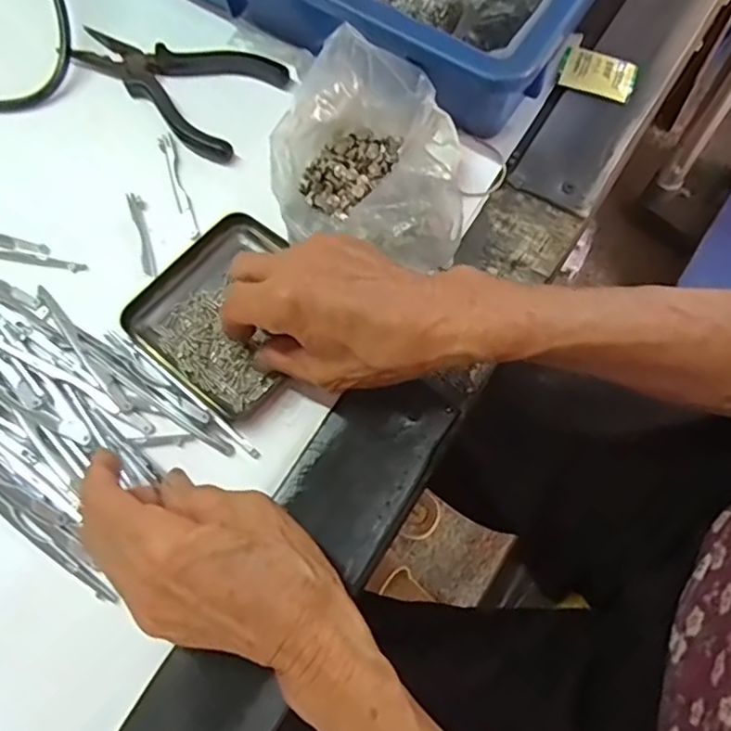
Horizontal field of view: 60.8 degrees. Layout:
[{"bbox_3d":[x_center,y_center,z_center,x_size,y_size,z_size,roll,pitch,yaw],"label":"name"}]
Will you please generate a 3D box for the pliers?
[{"bbox_3d":[-0.122,-0.198,0.416,0.150,0.009,0.082,39,74,17],"label":"pliers"}]

